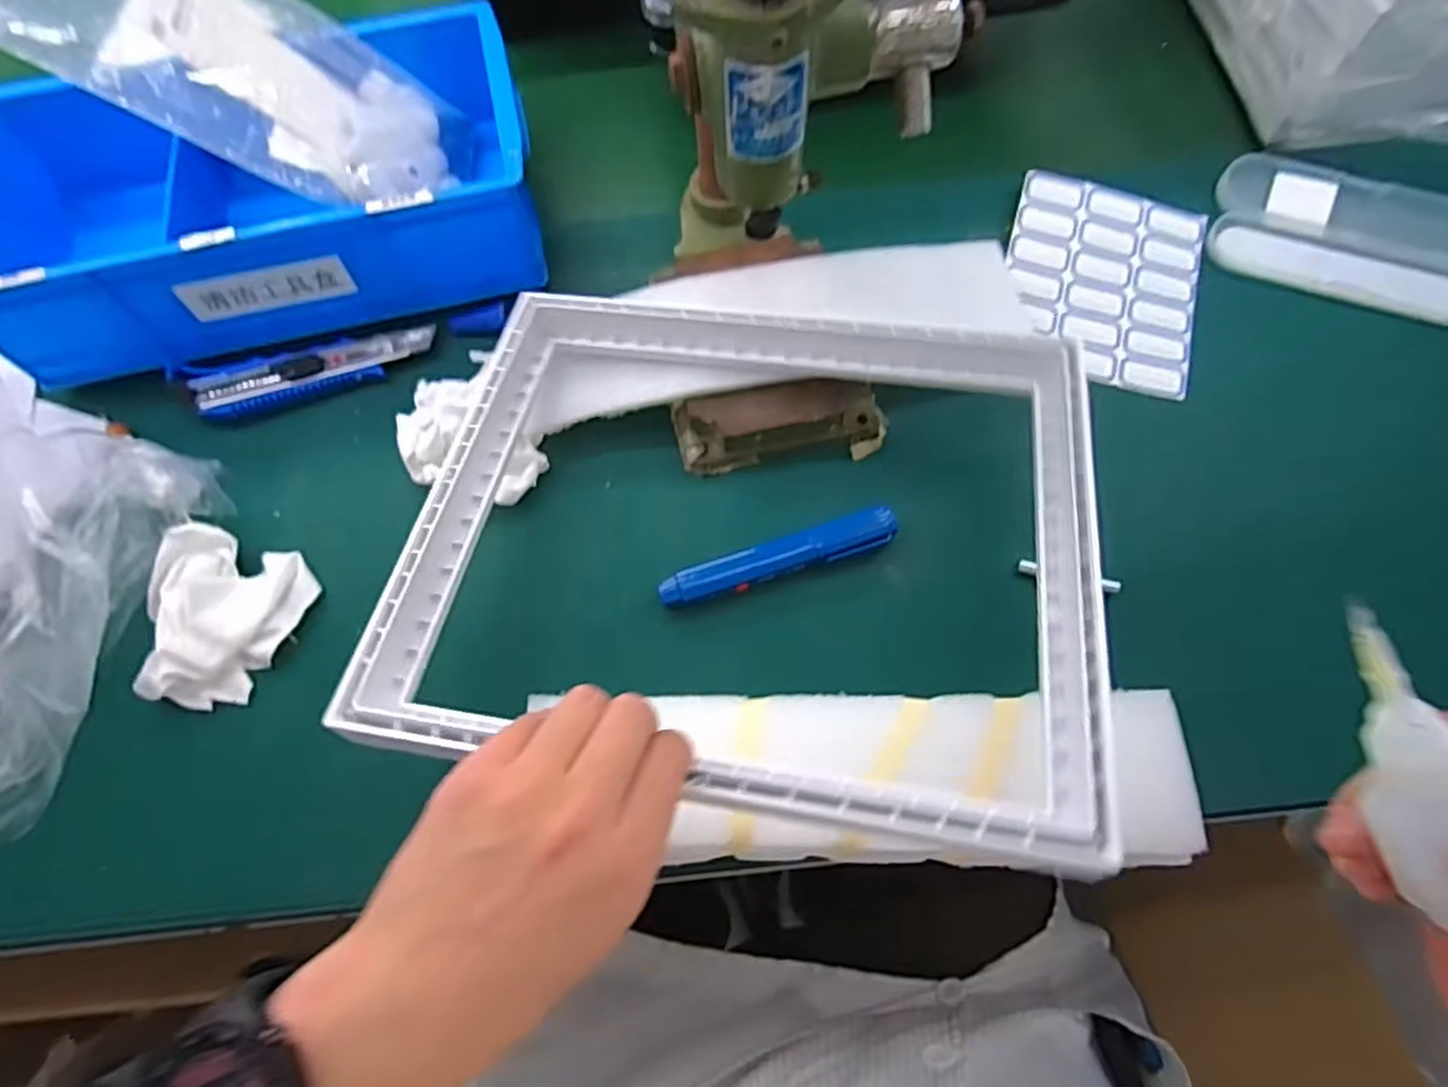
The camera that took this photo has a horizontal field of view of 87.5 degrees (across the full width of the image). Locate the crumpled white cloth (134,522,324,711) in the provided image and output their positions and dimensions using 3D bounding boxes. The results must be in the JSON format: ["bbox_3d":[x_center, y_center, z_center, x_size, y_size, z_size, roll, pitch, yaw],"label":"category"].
[{"bbox_3d":[-0.296,0.043,0.438,0.083,0.030,0.098,19,70,9],"label":"crumpled white cloth"}]

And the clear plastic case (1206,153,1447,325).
[{"bbox_3d":[0.430,-0.211,0.520,0.175,0.028,0.089,21,70,10],"label":"clear plastic case"}]

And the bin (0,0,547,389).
[{"bbox_3d":[-0.314,-0.240,0.514,0.362,0.090,0.215,-11,68,-3],"label":"bin"}]

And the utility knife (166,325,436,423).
[{"bbox_3d":[-0.275,-0.117,0.501,0.162,0.016,0.040,-19,69,-6],"label":"utility knife"}]

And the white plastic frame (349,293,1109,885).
[{"bbox_3d":[0.013,-0.009,0.374,0.324,0.026,0.278,8,60,8],"label":"white plastic frame"}]

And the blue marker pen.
[{"bbox_3d":[0.033,0.011,0.456,0.143,0.027,0.022,-17,69,-5],"label":"blue marker pen"}]

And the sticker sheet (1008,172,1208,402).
[{"bbox_3d":[0.259,-0.179,0.518,0.128,0.010,0.150,16,77,6],"label":"sticker sheet"}]

